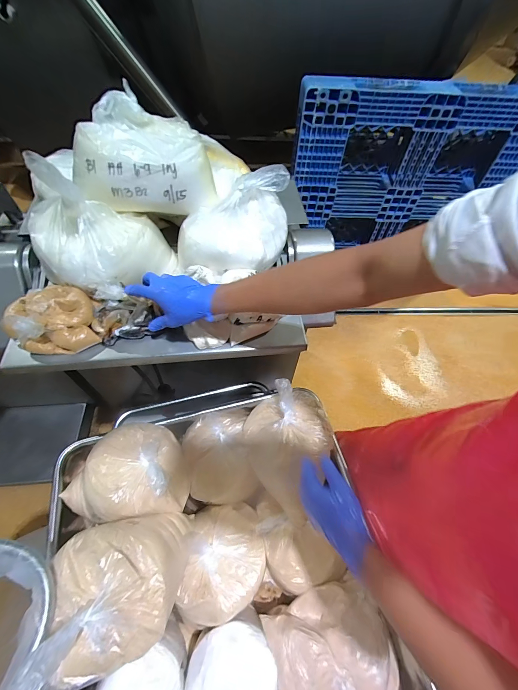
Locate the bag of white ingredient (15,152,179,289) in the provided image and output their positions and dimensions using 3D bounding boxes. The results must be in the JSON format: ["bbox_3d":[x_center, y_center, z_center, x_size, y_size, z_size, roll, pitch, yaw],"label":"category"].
[{"bbox_3d":[-0.300,-0.221,0.547,0.243,0.217,0.135,-13,60,-9],"label":"bag of white ingredient"}]

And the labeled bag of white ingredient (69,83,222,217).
[{"bbox_3d":[-0.219,-0.360,0.591,0.247,0.148,0.169,3,59,0],"label":"labeled bag of white ingredient"}]

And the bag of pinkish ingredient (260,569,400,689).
[{"bbox_3d":[0.143,0.643,0.607,0.258,0.086,0.222,-20,61,-13],"label":"bag of pinkish ingredient"}]

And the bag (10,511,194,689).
[{"bbox_3d":[-0.240,0.428,0.546,0.217,0.227,0.210,-18,61,-12],"label":"bag"}]

